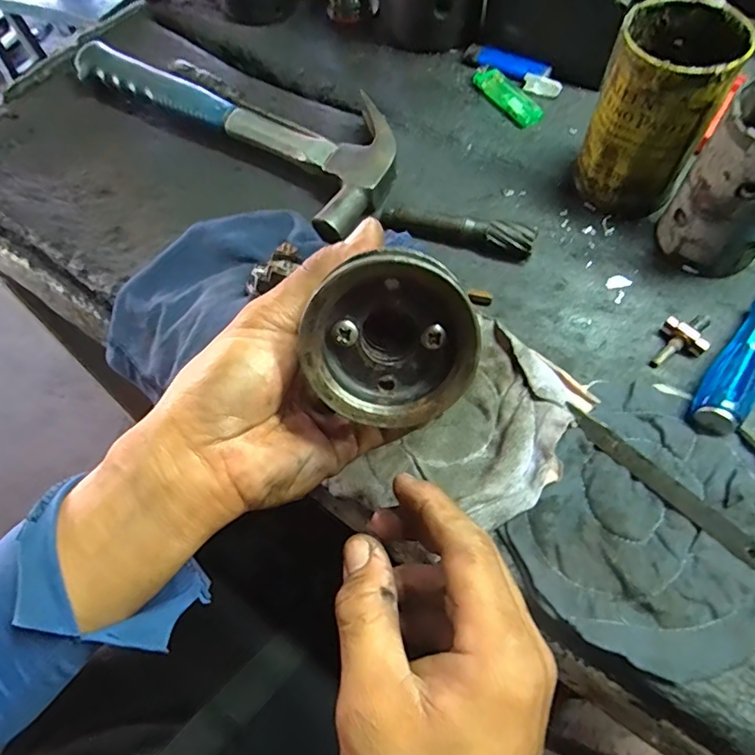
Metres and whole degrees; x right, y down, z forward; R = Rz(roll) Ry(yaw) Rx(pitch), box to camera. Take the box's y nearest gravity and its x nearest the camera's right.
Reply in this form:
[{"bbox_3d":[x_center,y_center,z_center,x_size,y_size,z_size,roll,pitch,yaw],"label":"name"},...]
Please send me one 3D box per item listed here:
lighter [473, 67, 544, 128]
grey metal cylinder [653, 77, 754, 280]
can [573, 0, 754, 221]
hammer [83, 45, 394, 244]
[{"bbox_3d":[0.114,-0.245,0.459,0.026,0.012,0.072,-28,63,-13],"label":"lighter"},{"bbox_3d":[0.232,-0.122,0.335,0.068,0.109,0.073,35,67,20],"label":"grey metal cylinder"},{"bbox_3d":[0.186,-0.178,0.364,0.076,0.117,0.077,-1,60,2],"label":"can"},{"bbox_3d":[-0.124,-0.236,0.469,0.334,0.041,0.115,35,67,20],"label":"hammer"}]

